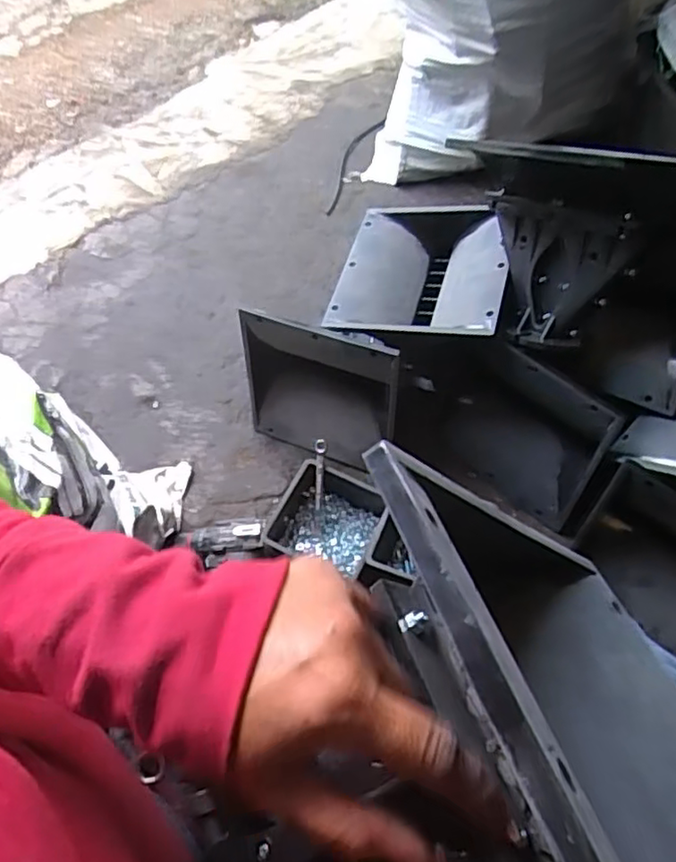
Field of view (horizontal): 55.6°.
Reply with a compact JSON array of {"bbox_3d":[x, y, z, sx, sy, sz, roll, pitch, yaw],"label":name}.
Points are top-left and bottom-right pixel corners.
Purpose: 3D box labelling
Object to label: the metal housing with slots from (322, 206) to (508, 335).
[{"bbox_3d":[0.120,-0.219,0.905,0.221,0.084,0.242,12,60,12],"label":"metal housing with slots"}]

